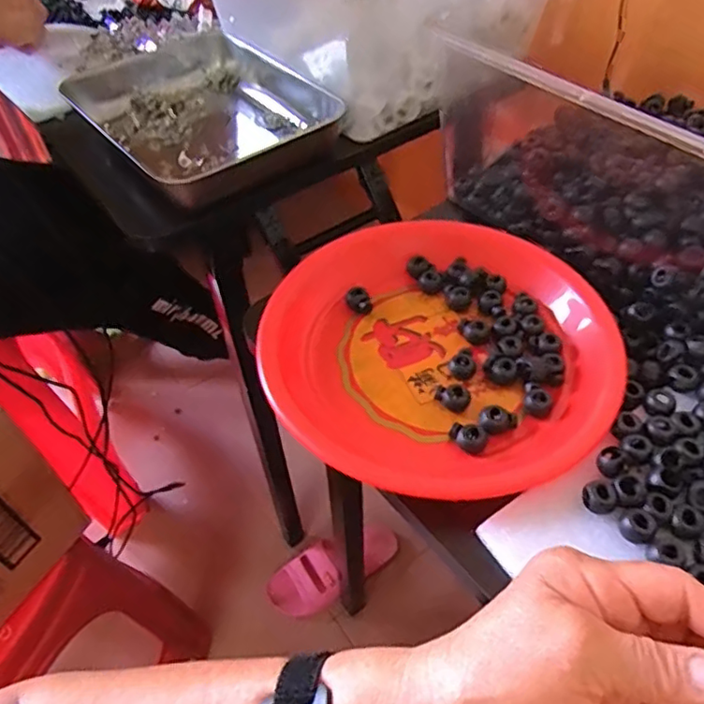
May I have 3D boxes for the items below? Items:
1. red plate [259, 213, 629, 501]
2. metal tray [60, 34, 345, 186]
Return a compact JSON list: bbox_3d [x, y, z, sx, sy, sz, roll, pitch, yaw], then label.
[{"bbox_3d":[0.057,-0.008,0.401,0.220,0.031,0.227,-1,50,1],"label":"red plate"},{"bbox_3d":[-0.144,-0.236,0.613,0.210,0.064,0.265,-35,57,-25],"label":"metal tray"}]

